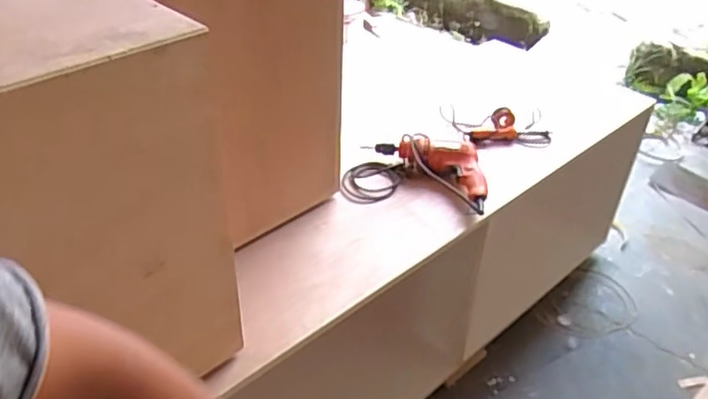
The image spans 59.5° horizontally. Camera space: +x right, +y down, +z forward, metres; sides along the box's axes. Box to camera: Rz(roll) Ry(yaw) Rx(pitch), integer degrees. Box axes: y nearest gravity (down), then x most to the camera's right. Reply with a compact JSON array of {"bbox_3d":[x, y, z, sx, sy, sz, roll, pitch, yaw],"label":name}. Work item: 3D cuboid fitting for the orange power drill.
[{"bbox_3d":[0.136,-0.061,1.344,0.301,0.067,0.221,9,37,8],"label":"orange power drill"}]

